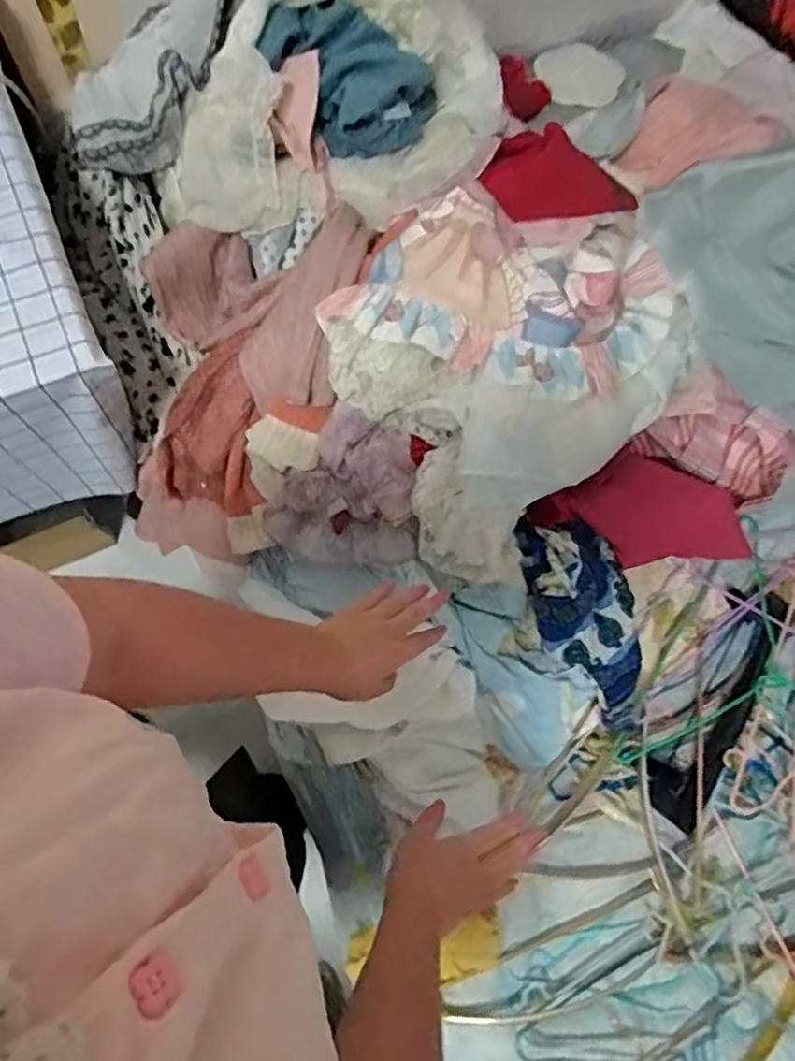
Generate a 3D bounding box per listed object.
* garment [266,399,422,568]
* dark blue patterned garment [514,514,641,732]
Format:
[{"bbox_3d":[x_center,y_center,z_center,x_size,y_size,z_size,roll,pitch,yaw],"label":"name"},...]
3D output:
[{"bbox_3d":[-0.070,-0.047,0.788,0.178,0.075,0.167,0,75,-6],"label":"garment"},{"bbox_3d":[0.224,0.114,0.769,0.124,0.067,0.288,-32,108,-8],"label":"dark blue patterned garment"}]

